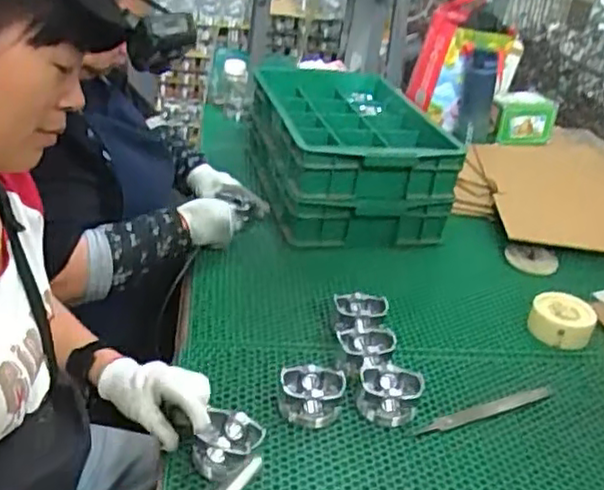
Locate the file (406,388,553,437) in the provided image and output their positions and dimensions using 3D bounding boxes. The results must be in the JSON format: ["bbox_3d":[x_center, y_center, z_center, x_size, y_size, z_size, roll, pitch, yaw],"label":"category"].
[{"bbox_3d":[0.246,0.226,0.916,0.225,0.004,0.019,-10,42,-22],"label":"file"}]

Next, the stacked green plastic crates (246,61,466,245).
[{"bbox_3d":[0.082,-0.206,1.438,0.341,0.191,0.509,0,31,-13],"label":"stacked green plastic crates"}]

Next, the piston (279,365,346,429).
[{"bbox_3d":[0.012,0.198,0.874,0.080,0.045,0.072,5,30,-4],"label":"piston"}]

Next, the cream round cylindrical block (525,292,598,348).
[{"bbox_3d":[0.420,0.121,1.092,0.100,0.048,0.091,6,30,-3],"label":"cream round cylindrical block"}]

